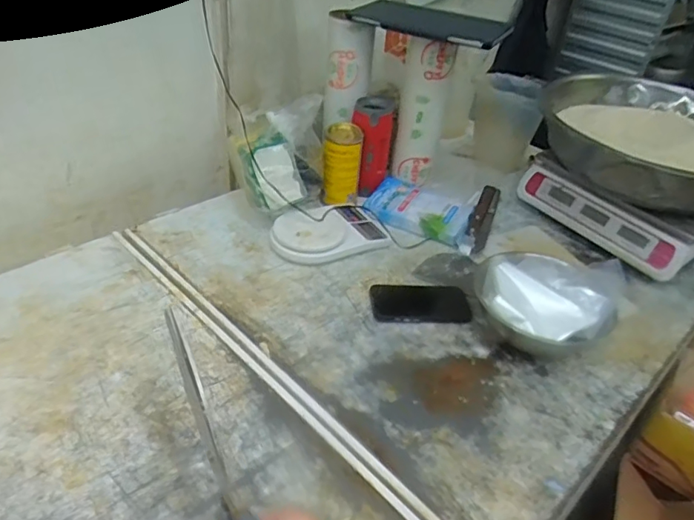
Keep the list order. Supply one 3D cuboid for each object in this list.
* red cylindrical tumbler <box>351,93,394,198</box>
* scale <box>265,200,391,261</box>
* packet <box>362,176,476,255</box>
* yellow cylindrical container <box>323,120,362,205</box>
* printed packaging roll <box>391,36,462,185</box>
[{"bbox_3d":[0.049,-0.228,1.045,0.080,0.165,0.069,-16,43,-28],"label":"red cylindrical tumbler"},{"bbox_3d":[-0.031,-0.053,0.929,0.205,0.038,0.132,-19,44,-30],"label":"scale"},{"bbox_3d":[0.145,-0.094,1.007,0.215,0.029,0.121,23,40,19],"label":"packet"},{"bbox_3d":[-0.009,-0.178,1.008,0.070,0.133,0.062,4,37,-4],"label":"yellow cylindrical container"},{"bbox_3d":[0.136,-0.270,1.018,0.092,0.279,0.068,10,37,4],"label":"printed packaging roll"}]

